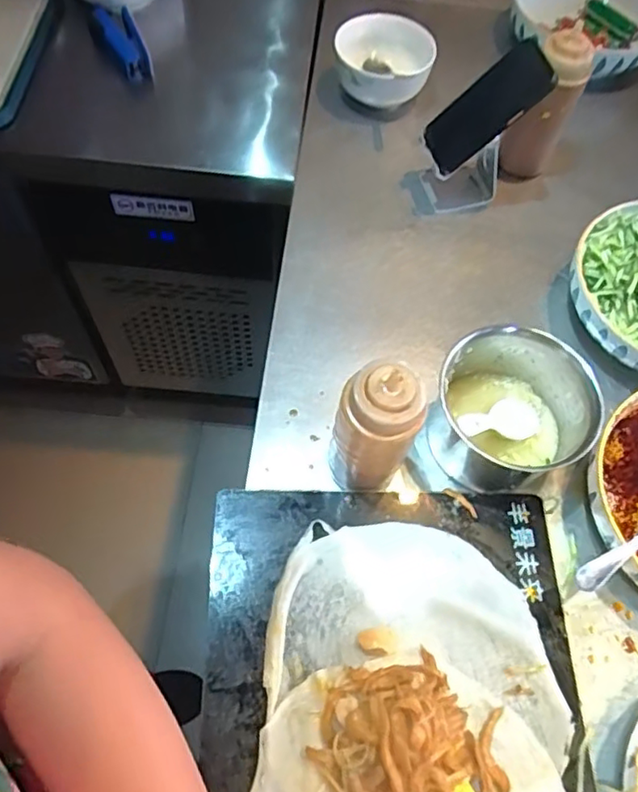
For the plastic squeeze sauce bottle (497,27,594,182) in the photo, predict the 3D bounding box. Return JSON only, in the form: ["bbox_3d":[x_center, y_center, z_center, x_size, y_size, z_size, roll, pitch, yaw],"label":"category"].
[{"bbox_3d":[0.260,-0.325,0.731,0.066,0.176,0.080,25,61,10],"label":"plastic squeeze sauce bottle"}]

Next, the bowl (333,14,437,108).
[{"bbox_3d":[0.084,-0.438,0.833,0.126,0.082,0.115,2,60,-3],"label":"bowl"}]

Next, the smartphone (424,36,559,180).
[{"bbox_3d":[0.181,-0.316,0.683,0.013,0.150,0.067,0,61,-50],"label":"smartphone"}]

